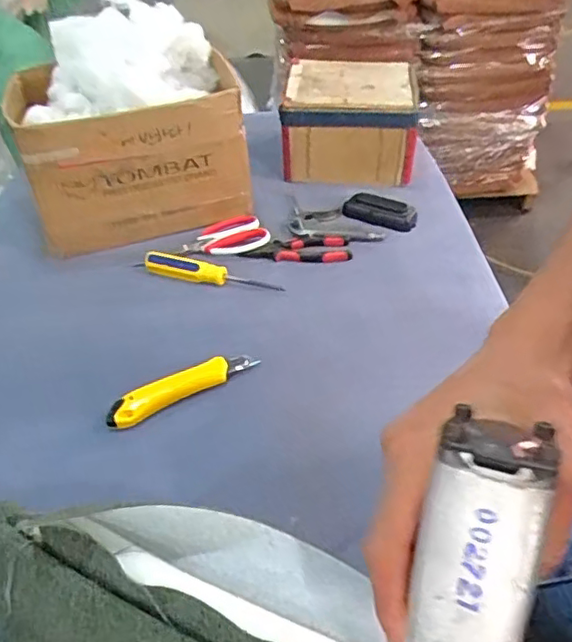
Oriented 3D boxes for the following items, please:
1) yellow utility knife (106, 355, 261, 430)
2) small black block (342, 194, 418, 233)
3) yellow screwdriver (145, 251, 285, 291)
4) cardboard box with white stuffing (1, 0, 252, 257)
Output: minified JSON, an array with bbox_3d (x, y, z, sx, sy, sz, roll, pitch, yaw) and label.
[{"bbox_3d":[-0.109,0.067,0.656,0.163,0.012,0.033,-21,42,-21],"label":"yellow utility knife"},{"bbox_3d":[0.142,-0.164,0.924,0.106,0.016,0.058,14,42,20],"label":"small black block"},{"bbox_3d":[-0.098,-0.066,0.813,0.187,0.021,0.028,10,41,16],"label":"yellow screwdriver"},{"bbox_3d":[-0.229,-0.294,0.916,0.295,0.261,0.270,-10,39,-9],"label":"cardboard box with white stuffing"}]

